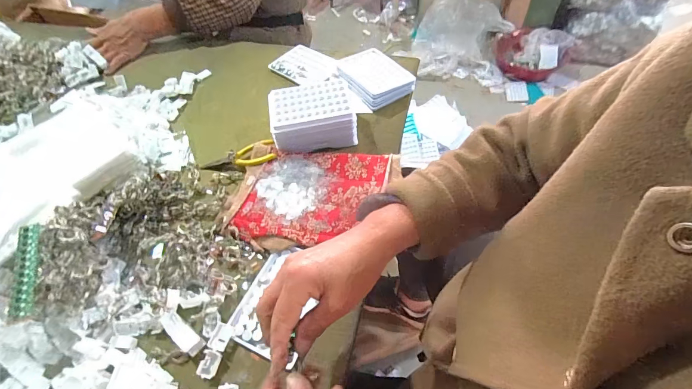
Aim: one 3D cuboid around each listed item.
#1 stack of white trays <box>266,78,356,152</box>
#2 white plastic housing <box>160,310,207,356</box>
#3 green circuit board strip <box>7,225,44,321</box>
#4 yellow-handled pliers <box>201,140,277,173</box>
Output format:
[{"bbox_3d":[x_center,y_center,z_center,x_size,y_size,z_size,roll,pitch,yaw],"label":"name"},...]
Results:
[{"bbox_3d":[-0.052,-0.125,0.540,0.131,0.064,0.090,-10,55,-4],"label":"stack of white trays"},{"bbox_3d":[-0.187,0.157,0.382,0.054,0.019,0.019,31,62,22],"label":"white plastic housing"},{"bbox_3d":[-0.358,0.083,0.373,0.020,0.010,0.117,-20,56,-11],"label":"green circuit board strip"},{"bbox_3d":[-0.171,-0.059,0.535,0.122,0.020,0.050,-15,54,11],"label":"yellow-handled pliers"}]

